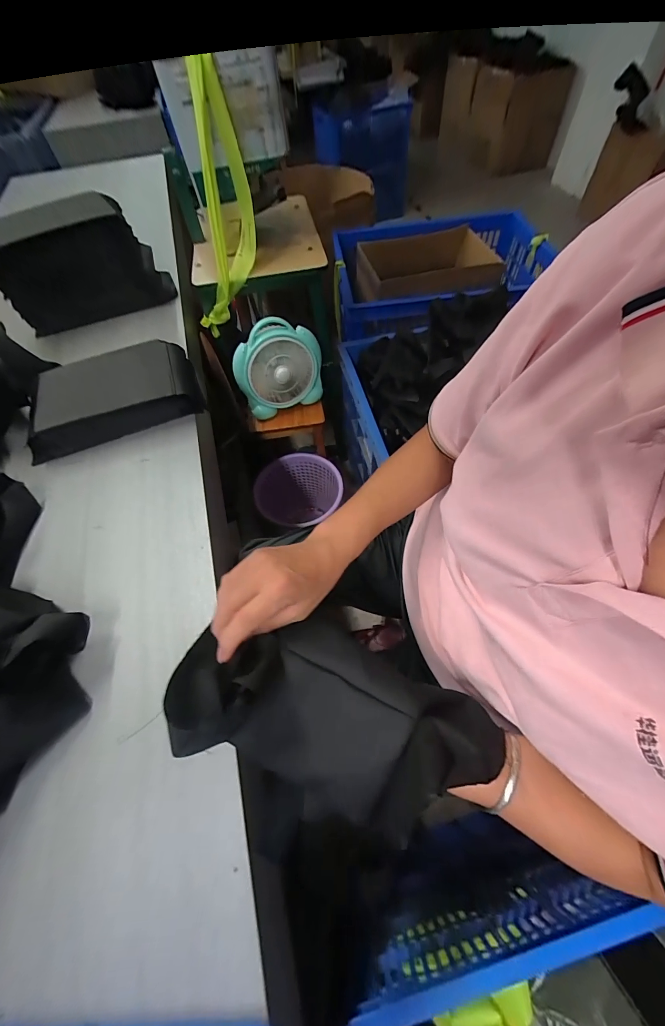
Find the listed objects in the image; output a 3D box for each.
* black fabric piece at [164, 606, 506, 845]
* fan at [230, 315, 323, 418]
[{"bbox_3d":[-0.012,0.162,0.302,0.269,0.056,0.130,7,59,14],"label":"black fabric piece"},{"bbox_3d":[-0.146,-0.388,0.975,0.233,0.219,0.084,-8,58,-1],"label":"fan"}]

